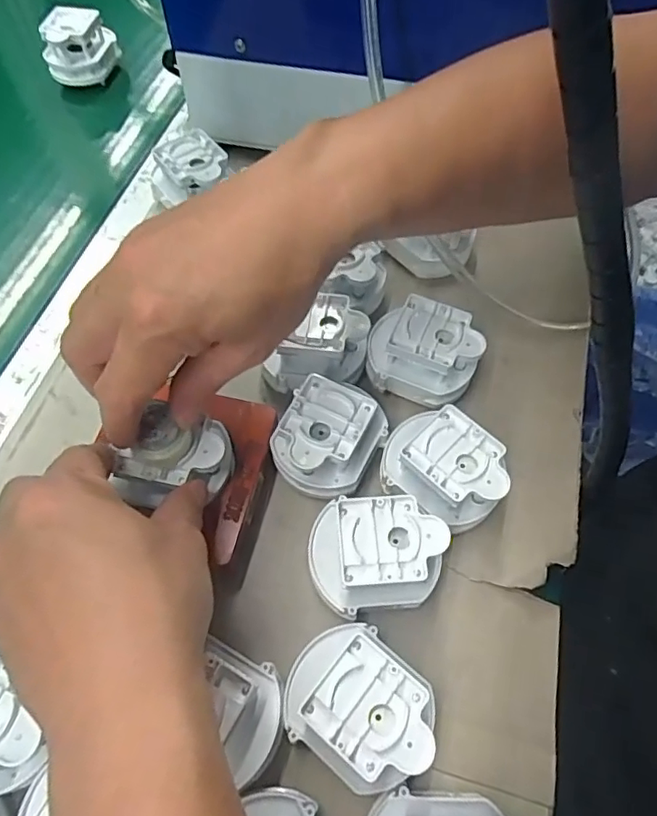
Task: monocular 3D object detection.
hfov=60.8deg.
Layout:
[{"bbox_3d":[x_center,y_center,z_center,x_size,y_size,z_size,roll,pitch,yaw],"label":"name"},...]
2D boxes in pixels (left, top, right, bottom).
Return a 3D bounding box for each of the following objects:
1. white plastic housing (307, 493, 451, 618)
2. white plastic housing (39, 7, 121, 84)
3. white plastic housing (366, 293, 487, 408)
[{"bbox_3d":[0.025,0.081,0.305,0.069,0.051,0.054,-8,60,-4],"label":"white plastic housing"},{"bbox_3d":[-0.232,-0.339,0.524,0.060,0.047,0.047,-2,60,-1],"label":"white plastic housing"},{"bbox_3d":[0.061,-0.034,0.366,0.069,0.050,0.051,17,61,10],"label":"white plastic housing"}]

